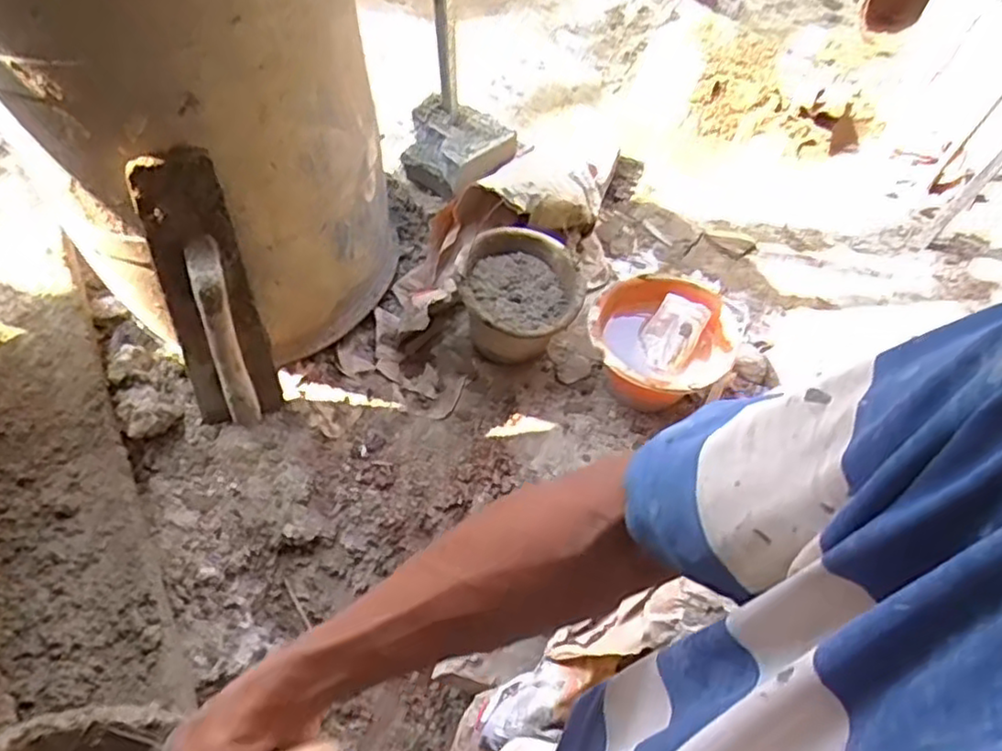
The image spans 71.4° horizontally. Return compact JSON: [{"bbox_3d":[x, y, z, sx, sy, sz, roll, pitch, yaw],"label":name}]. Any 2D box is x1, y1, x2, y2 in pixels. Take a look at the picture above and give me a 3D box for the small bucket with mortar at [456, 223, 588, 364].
[{"bbox_3d":[0.031,-0.135,1.311,0.223,0.167,0.219,3,53,-4],"label":"small bucket with mortar"}]

